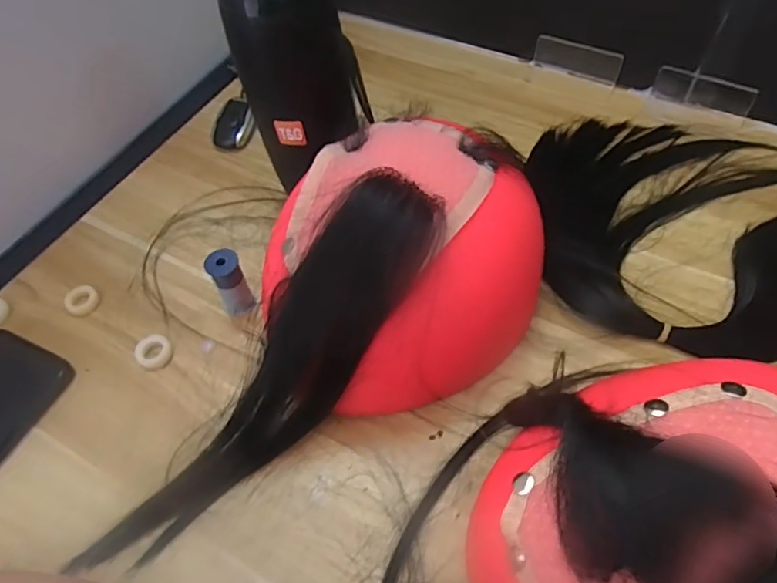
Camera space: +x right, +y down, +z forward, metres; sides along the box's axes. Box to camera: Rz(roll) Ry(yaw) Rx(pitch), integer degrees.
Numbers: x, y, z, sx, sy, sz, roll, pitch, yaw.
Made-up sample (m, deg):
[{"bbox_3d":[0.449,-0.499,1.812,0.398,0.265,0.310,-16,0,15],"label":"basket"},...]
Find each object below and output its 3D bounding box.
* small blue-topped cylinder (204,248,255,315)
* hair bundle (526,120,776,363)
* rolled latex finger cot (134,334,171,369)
[{"bbox_3d":[-0.107,-0.004,0.372,0.021,0.052,0.023,-25,58,-13],"label":"small blue-topped cylinder"},{"bbox_3d":[0.254,-0.046,0.401,0.291,0.011,0.217,12,58,11],"label":"hair bundle"},{"bbox_3d":[-0.161,0.041,0.370,0.024,0.006,0.022,-2,56,2],"label":"rolled latex finger cot"}]

